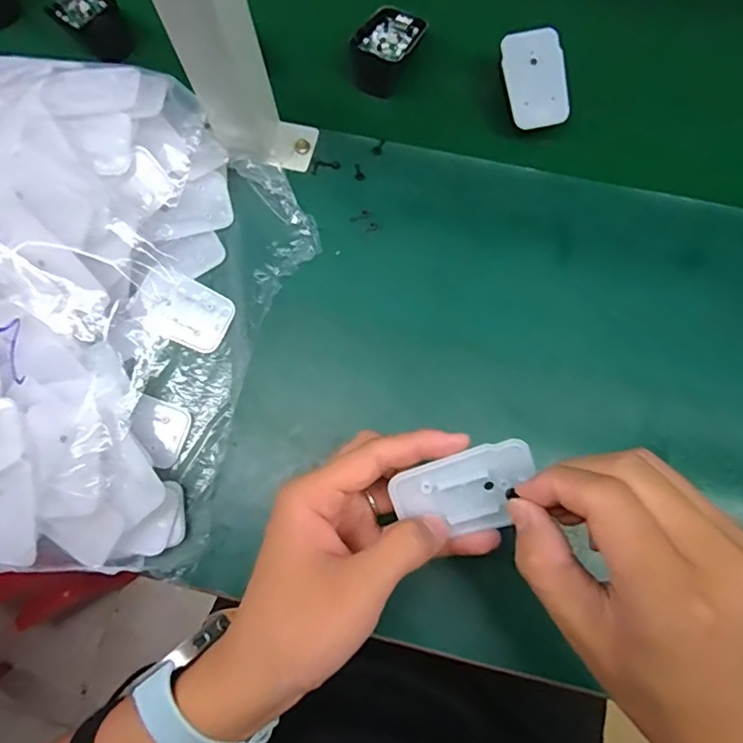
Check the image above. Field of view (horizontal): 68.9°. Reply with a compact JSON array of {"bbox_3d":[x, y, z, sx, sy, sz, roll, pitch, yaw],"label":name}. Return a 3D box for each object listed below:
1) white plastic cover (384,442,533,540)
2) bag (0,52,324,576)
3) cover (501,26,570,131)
[{"bbox_3d":[0.046,0.059,0.260,0.067,0.004,0.041,-21,106,5],"label":"white plastic cover"},{"bbox_3d":[-0.212,-0.045,0.355,0.280,0.074,0.336,17,78,5],"label":"bag"},{"bbox_3d":[0.123,-0.219,0.407,0.044,0.004,0.069,-14,98,-3],"label":"cover"}]

